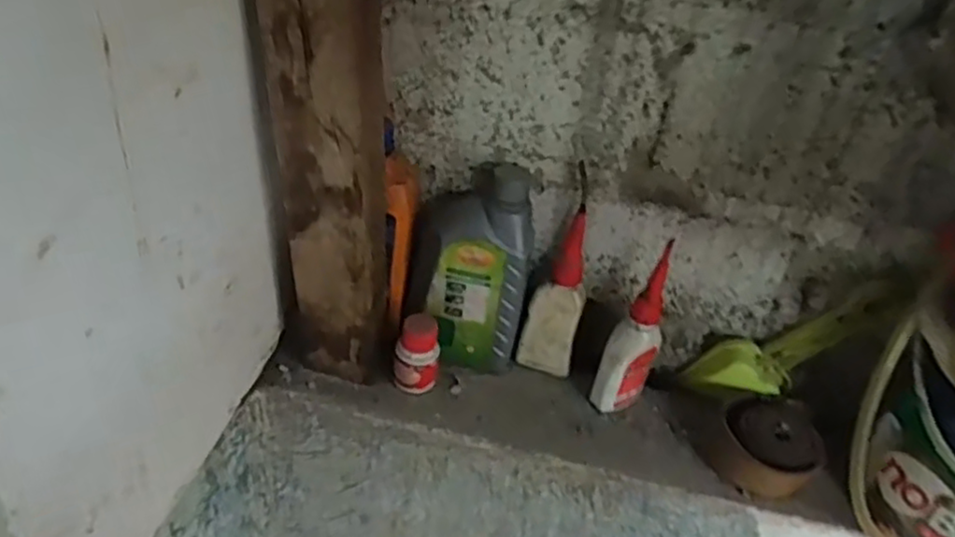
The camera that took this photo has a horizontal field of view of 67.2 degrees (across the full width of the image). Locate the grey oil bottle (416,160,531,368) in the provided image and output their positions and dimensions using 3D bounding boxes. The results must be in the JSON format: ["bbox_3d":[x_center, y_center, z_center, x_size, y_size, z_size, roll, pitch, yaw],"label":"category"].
[{"bbox_3d":[-0.006,-0.002,0.683,0.107,0.198,0.071,8,37,0],"label":"grey oil bottle"}]

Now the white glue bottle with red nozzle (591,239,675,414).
[{"bbox_3d":[0.147,0.064,0.664,0.047,0.159,0.047,20,39,16],"label":"white glue bottle with red nozzle"}]

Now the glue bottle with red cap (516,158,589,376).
[{"bbox_3d":[0.079,0.010,0.680,0.054,0.206,0.046,12,37,6],"label":"glue bottle with red cap"}]

